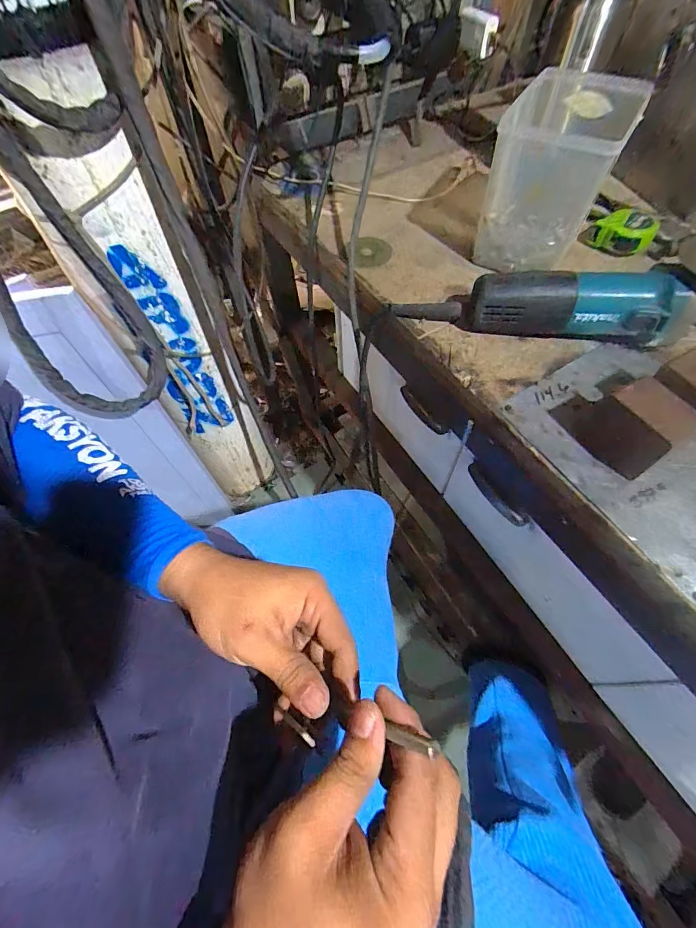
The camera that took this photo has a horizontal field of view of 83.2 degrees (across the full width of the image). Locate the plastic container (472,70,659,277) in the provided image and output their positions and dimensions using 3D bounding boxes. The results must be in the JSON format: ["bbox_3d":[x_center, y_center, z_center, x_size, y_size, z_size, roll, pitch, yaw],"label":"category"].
[{"bbox_3d":[0.264,-0.372,0.500,0.127,0.155,0.200,25,64,16],"label":"plastic container"}]

